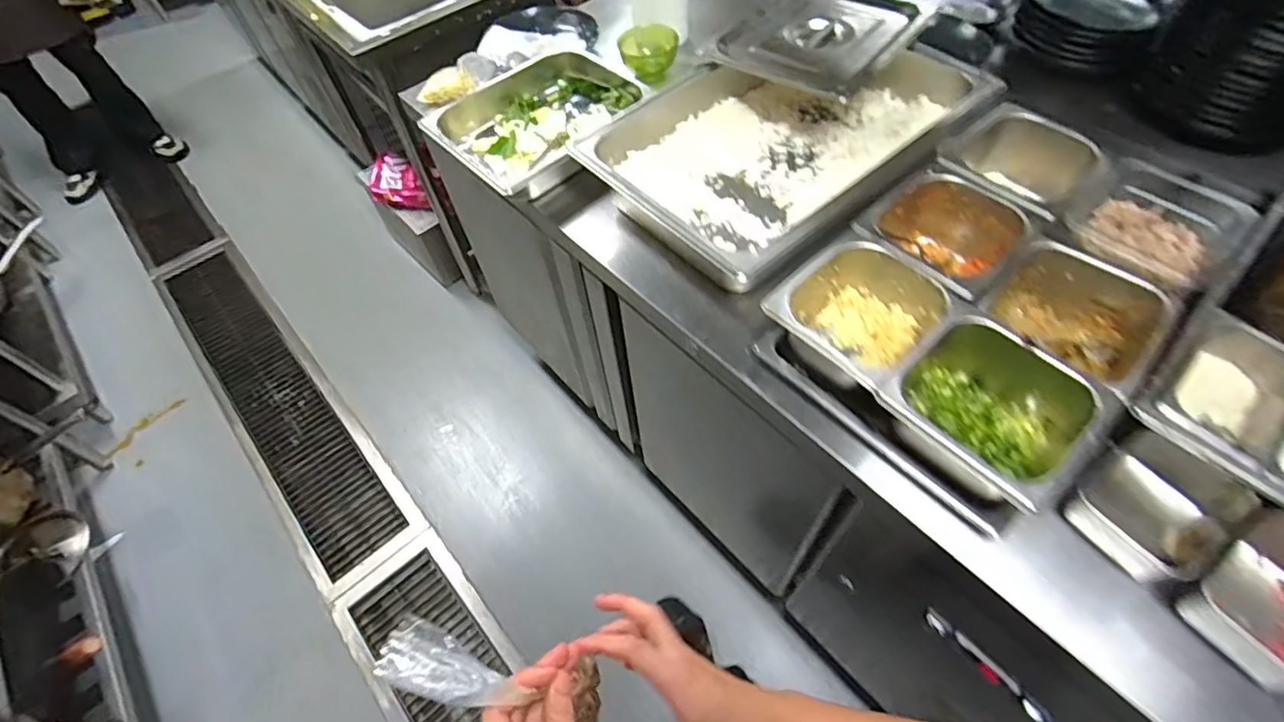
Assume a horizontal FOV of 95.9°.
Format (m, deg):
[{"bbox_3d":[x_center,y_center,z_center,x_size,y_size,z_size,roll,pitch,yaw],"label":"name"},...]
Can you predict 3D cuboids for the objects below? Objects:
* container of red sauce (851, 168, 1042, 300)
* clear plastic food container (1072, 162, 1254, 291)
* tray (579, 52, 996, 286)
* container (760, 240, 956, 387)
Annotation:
[{"bbox_3d":[0.376,-0.140,0.724,0.160,0.103,0.167,-35,61,-19],"label":"container of red sauce"},{"bbox_3d":[0.601,-0.150,0.708,0.166,0.081,0.169,-36,61,-19],"label":"clear plastic food container"},{"bbox_3d":[0.206,-0.324,0.868,0.538,0.103,0.382,-37,61,-20],"label":"tray"},{"bbox_3d":[0.250,-0.039,0.669,0.171,0.096,0.156,-35,61,-19],"label":"container"}]

